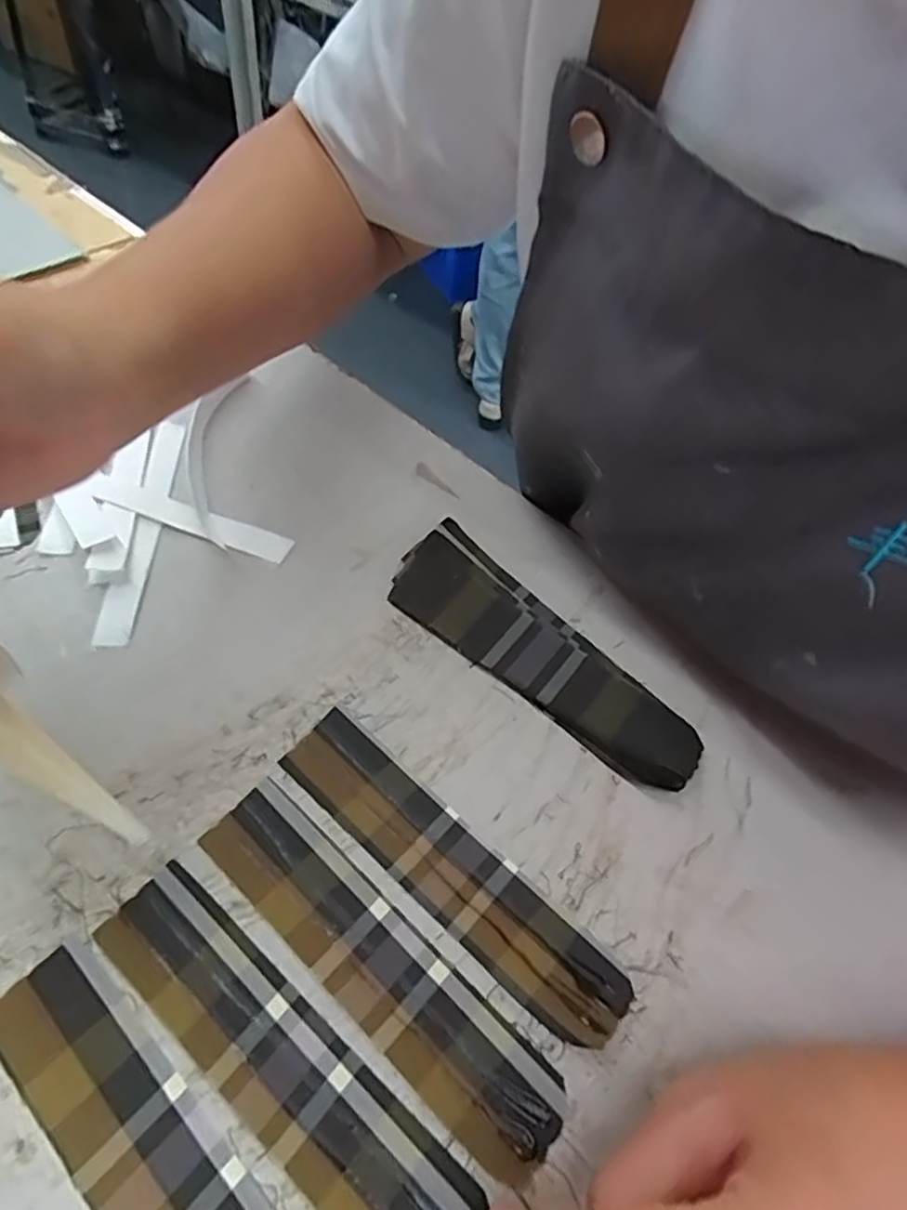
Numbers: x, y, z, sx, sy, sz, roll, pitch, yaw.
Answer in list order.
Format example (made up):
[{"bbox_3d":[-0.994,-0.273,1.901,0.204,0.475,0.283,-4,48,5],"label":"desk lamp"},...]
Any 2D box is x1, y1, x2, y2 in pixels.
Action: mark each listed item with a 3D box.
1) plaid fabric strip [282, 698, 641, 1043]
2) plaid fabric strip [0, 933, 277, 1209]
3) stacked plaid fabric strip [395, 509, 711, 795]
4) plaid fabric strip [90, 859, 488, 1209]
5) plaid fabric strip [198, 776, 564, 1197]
[{"bbox_3d":[-0.003,0.091,0.234,0.140,0.006,0.031,37,58,21],"label":"plaid fabric strip"},{"bbox_3d":[-0.078,0.154,0.179,0.140,0.004,0.032,38,59,21],"label":"plaid fabric strip"},{"bbox_3d":[0.035,0.019,0.283,0.149,0.011,0.047,38,59,22],"label":"stacked plaid fabric strip"},{"bbox_3d":[-0.052,0.136,0.198,0.139,0.004,0.031,35,58,20],"label":"plaid fabric strip"},{"bbox_3d":[-0.027,0.114,0.215,0.141,0.004,0.031,37,59,21],"label":"plaid fabric strip"}]

